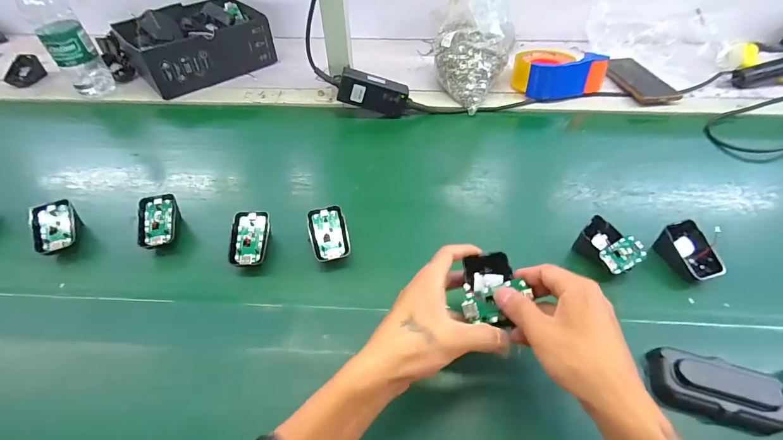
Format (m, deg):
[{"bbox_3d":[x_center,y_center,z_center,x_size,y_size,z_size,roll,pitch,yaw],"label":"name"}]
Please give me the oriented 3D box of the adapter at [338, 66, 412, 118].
[{"bbox_3d":[-0.029,-0.210,0.629,0.118,0.055,0.025,12,47,-15],"label":"adapter"}]

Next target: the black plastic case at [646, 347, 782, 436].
[{"bbox_3d":[0.299,0.159,0.347,0.104,0.029,0.052,11,50,11],"label":"black plastic case"}]

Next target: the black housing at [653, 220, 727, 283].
[{"bbox_3d":[0.349,0.040,0.442,0.050,0.044,0.065,-16,51,-12],"label":"black housing"}]

